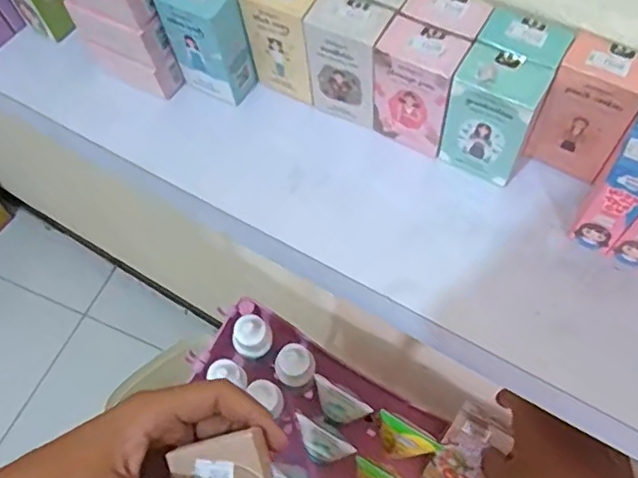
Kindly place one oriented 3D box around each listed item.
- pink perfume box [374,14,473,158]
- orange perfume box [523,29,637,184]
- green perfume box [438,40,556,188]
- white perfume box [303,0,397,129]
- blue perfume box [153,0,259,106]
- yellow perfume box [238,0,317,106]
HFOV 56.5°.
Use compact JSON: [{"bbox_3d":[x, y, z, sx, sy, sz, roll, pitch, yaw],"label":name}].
[{"bbox_3d":[0.058,-0.089,0.364,0.049,0.081,0.027,23,64,10],"label":"pink perfume box"},{"bbox_3d":[0.158,-0.075,0.349,0.049,0.080,0.029,31,66,14],"label":"orange perfume box"},{"bbox_3d":[0.103,-0.072,0.355,0.049,0.082,0.033,27,65,12],"label":"green perfume box"},{"bbox_3d":[0.018,-0.111,0.377,0.048,0.079,0.028,29,65,13],"label":"white perfume box"},{"bbox_3d":[-0.076,-0.132,0.399,0.054,0.079,0.031,28,65,12],"label":"blue perfume box"},{"bbox_3d":[-0.022,-0.133,0.395,0.051,0.077,0.030,26,65,12],"label":"yellow perfume box"}]

